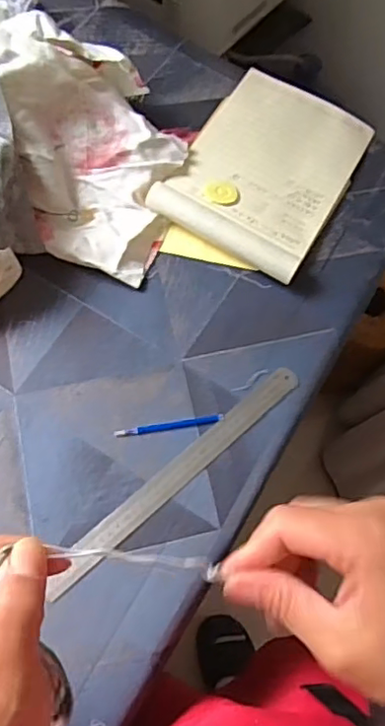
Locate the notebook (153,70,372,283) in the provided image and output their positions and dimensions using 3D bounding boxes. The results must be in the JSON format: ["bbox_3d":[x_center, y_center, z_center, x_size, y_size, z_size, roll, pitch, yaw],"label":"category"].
[{"bbox_3d":[0.090,-0.236,0.719,0.184,0.035,0.292,28,71,9],"label":"notebook"}]

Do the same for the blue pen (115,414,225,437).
[{"bbox_3d":[-0.023,0.064,0.610,0.110,0.008,0.009,-10,70,-5],"label":"blue pen"}]

